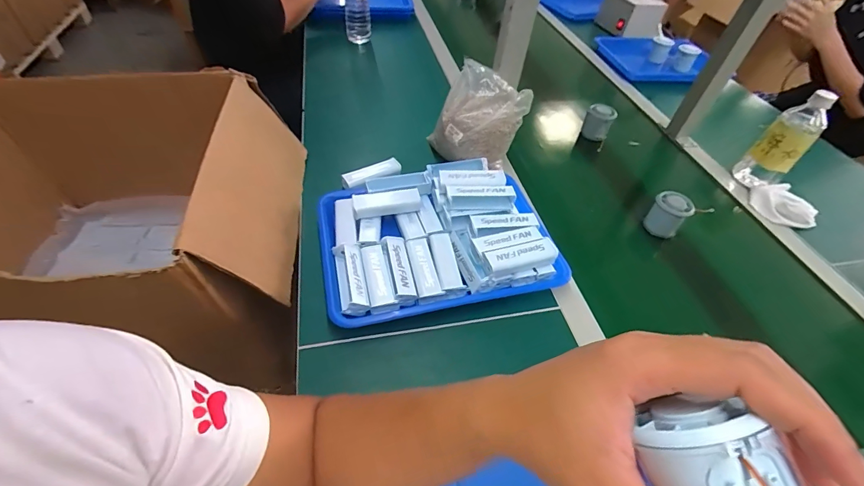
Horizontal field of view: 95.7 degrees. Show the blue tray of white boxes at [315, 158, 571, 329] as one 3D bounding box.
[{"bbox_3d":[0.000,-0.020,0.571,0.316,0.081,0.242,-7,49,-13],"label":"blue tray of white boxes"}]

